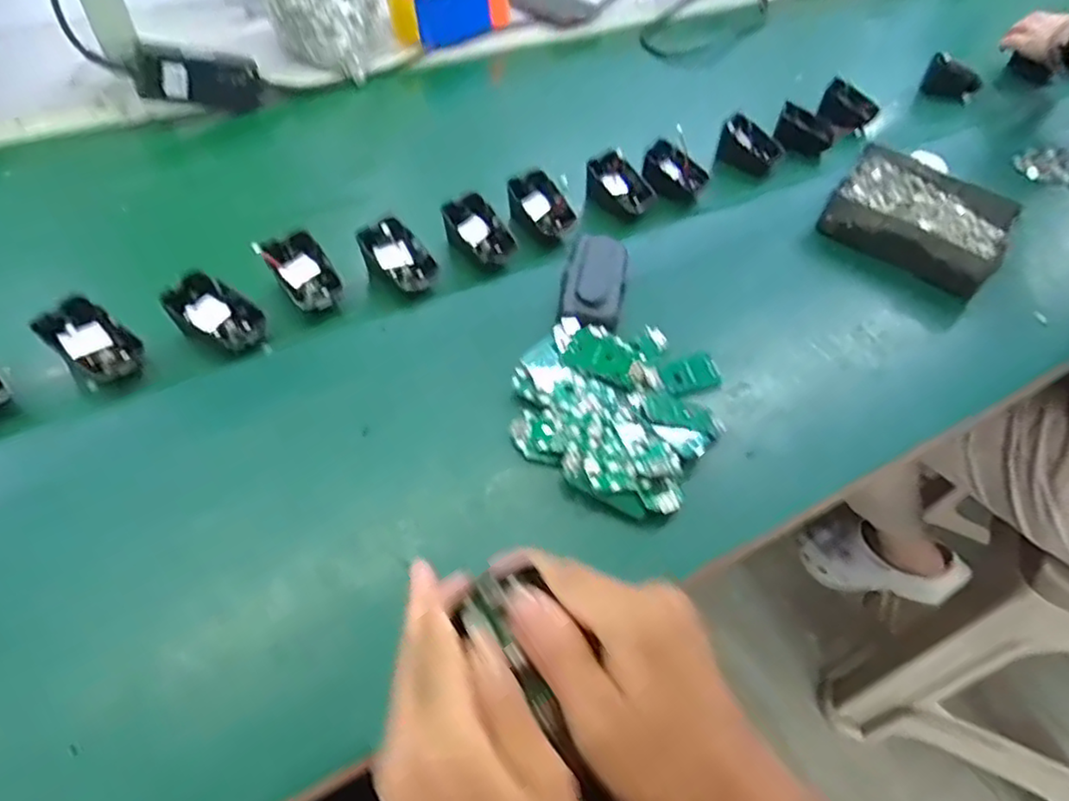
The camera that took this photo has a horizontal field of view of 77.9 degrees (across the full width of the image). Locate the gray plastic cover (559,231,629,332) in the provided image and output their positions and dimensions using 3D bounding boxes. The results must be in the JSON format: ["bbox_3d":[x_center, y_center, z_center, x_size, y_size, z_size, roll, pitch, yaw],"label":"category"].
[{"bbox_3d":[0.051,-0.103,0.557,0.050,0.018,0.095,10,51,5],"label":"gray plastic cover"}]

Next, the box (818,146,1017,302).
[{"bbox_3d":[0.373,-0.177,0.644,0.158,0.044,0.126,31,56,20],"label":"box"}]

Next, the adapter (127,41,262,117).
[{"bbox_3d":[-0.351,-0.337,0.694,0.122,0.057,0.027,-9,51,-39],"label":"adapter"}]

